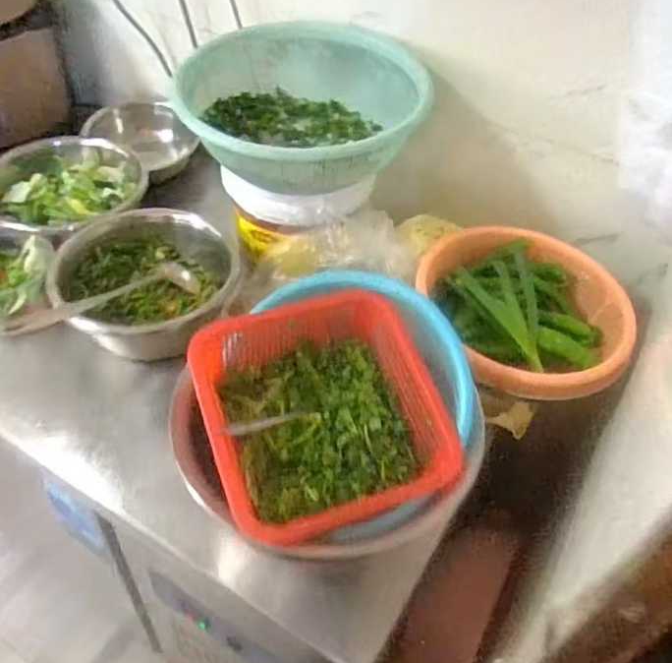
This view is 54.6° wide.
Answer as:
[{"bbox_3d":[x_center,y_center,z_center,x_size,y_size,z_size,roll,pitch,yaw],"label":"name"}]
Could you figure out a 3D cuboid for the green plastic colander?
[{"bbox_3d":[-0.040,-0.290,0.860,0.300,0.100,0.303,-2,47,-6],"label":"green plastic colander"}]

